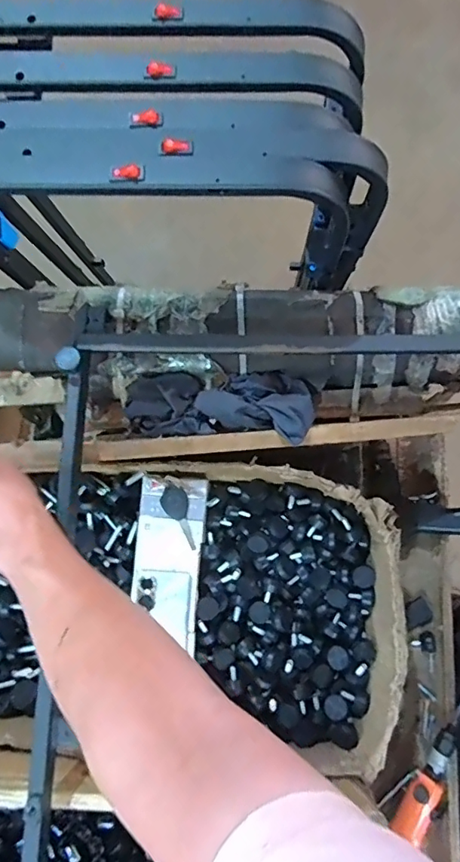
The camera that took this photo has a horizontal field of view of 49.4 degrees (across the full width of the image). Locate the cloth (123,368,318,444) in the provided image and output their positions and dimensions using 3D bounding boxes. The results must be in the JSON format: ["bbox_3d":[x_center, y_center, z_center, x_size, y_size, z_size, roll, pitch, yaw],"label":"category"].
[{"bbox_3d":[-0.014,-0.035,0.599,0.230,0.055,0.089,7,76,3],"label":"cloth"}]

